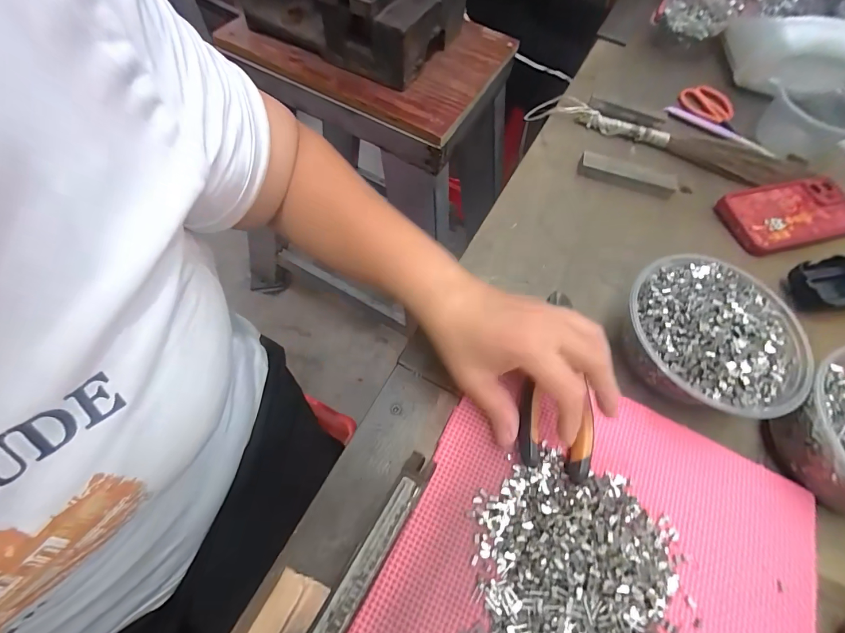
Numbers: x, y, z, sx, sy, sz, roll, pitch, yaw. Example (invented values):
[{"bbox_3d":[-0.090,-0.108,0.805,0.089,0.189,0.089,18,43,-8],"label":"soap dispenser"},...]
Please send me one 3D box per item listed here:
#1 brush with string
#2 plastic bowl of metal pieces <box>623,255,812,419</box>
[{"bbox_3d":[0.303,-0.229,0.453,0.332,0.020,0.057,21,65,5],"label":"brush with string"},{"bbox_3d":[0.230,0.018,0.290,0.120,0.062,0.127,2,65,-4],"label":"plastic bowl of metal pieces"}]

